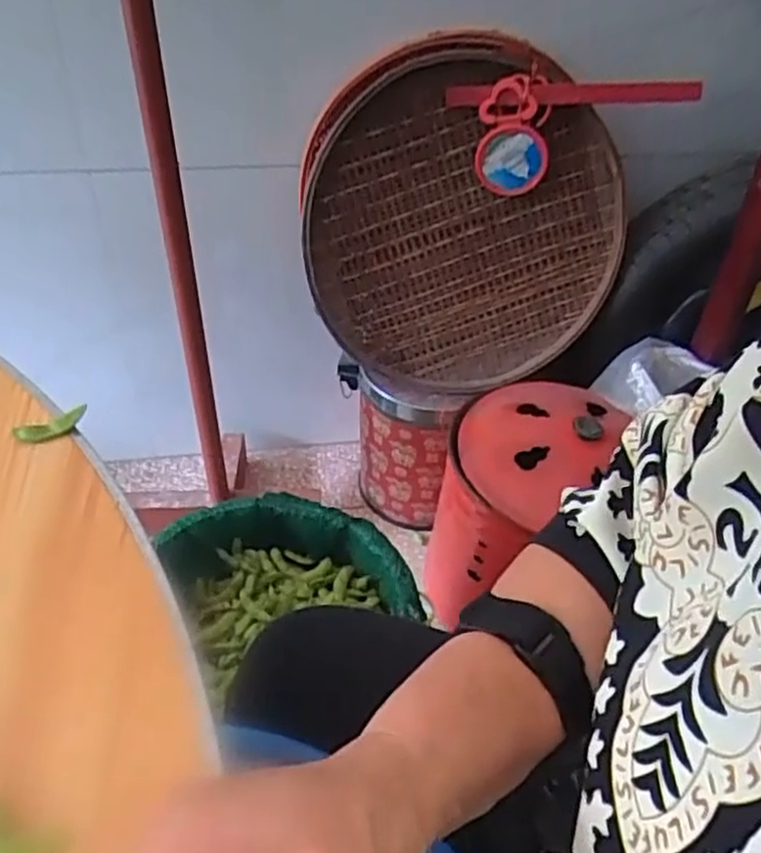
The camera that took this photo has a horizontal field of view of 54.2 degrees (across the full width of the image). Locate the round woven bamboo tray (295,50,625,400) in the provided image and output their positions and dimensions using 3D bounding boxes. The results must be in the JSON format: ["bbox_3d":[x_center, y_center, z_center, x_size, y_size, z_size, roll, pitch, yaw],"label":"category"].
[{"bbox_3d":[0.132,-0.307,1.164,0.475,0.053,0.492,-1,97,-11],"label":"round woven bamboo tray"}]

